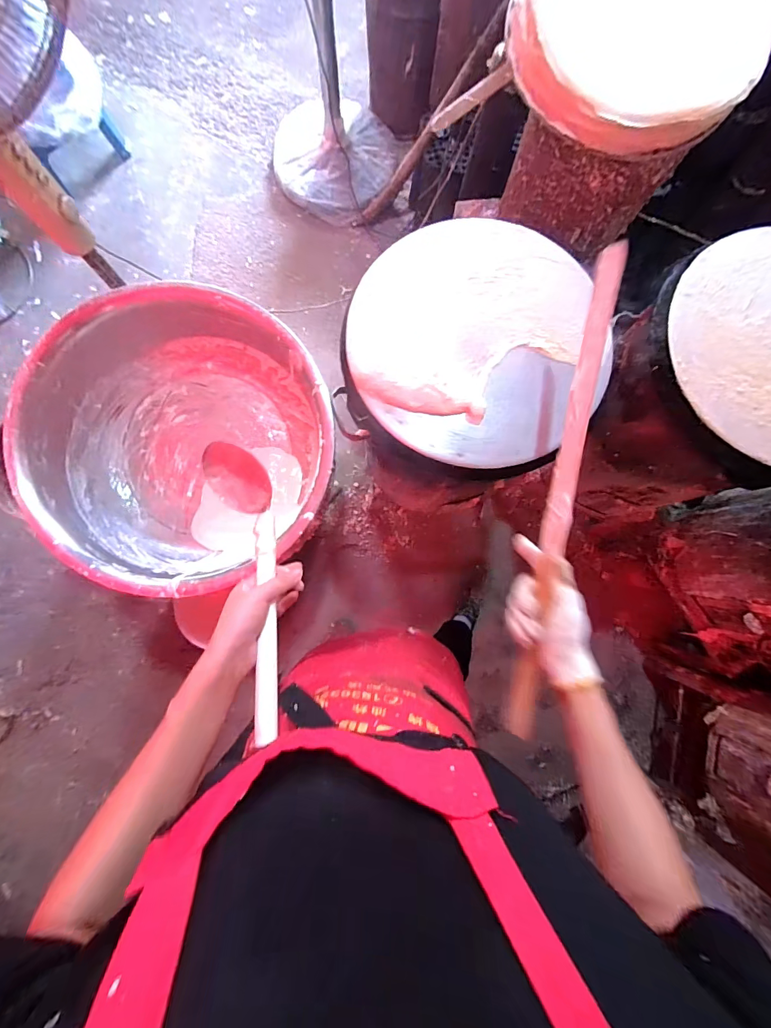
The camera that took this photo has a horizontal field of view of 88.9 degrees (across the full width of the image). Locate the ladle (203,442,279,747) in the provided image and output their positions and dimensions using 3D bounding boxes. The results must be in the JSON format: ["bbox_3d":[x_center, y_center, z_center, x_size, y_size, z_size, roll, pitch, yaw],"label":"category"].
[{"bbox_3d":[-0.146,0.068,0.427,0.072,0.060,0.320,-15,66,-4],"label":"ladle"}]

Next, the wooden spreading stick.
[{"bbox_3d":[0.203,0.005,0.457,0.023,0.029,0.569,7,100,-1],"label":"wooden spreading stick"}]

